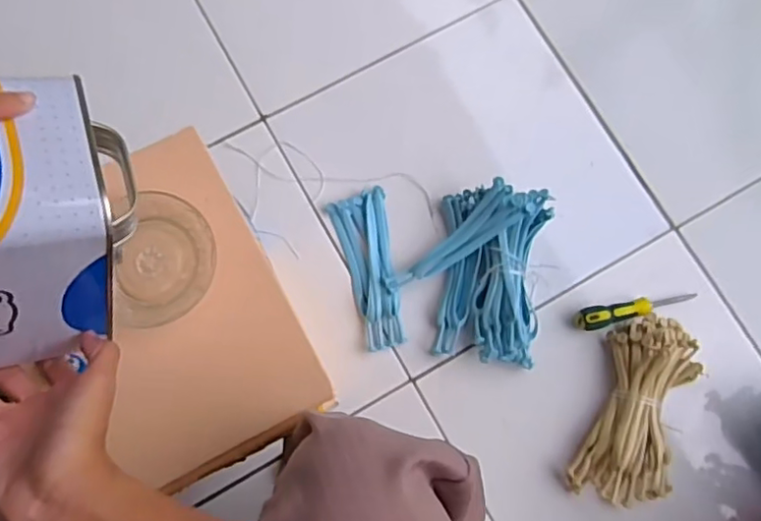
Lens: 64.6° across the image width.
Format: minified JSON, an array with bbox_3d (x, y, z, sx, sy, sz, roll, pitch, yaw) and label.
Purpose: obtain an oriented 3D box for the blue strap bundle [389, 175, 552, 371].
[{"bbox_3d":[0.114,0.010,0.749,0.171,0.059,0.211,6,79,1],"label":"blue strap bundle"}]

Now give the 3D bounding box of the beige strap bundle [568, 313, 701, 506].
[{"bbox_3d":[0.316,0.180,0.726,0.107,0.048,0.226,21,79,3],"label":"beige strap bundle"}]

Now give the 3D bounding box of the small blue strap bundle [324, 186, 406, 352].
[{"bbox_3d":[-0.013,0.010,0.774,0.069,0.013,0.203,-11,79,-3],"label":"small blue strap bundle"}]

